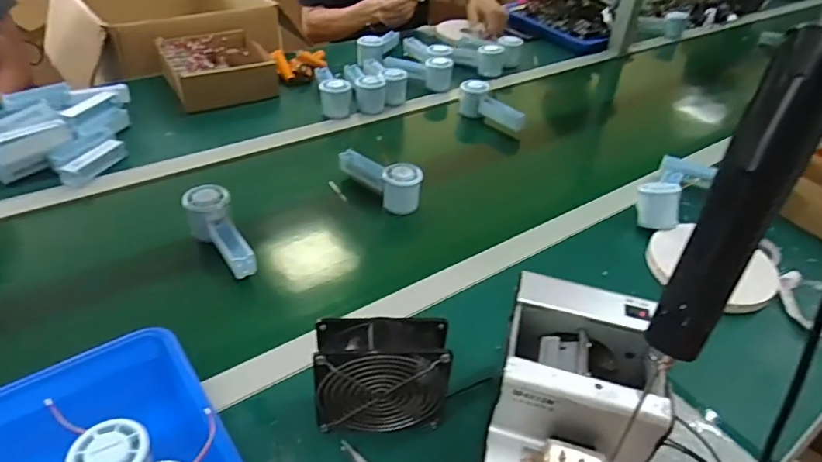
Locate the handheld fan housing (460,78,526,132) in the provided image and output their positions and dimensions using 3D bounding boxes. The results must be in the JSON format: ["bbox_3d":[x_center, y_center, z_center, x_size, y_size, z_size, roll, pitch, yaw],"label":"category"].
[{"bbox_3d":[0.160,-0.243,1.046,0.157,0.071,0.045,35,48,12],"label":"handheld fan housing"}]

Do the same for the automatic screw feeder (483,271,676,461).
[{"bbox_3d":[0.133,0.155,0.454,0.123,0.143,0.187,13,41,10],"label":"automatic screw feeder"}]

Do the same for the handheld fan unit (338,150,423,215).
[{"bbox_3d":[-0.049,-0.093,0.825,0.053,0.064,0.168,-24,48,-29],"label":"handheld fan unit"}]

